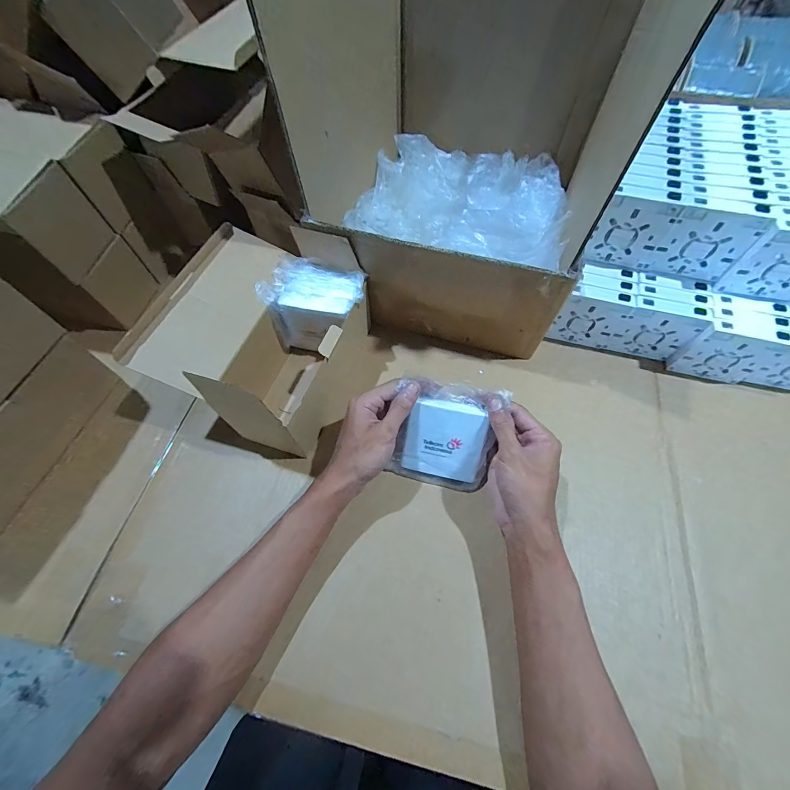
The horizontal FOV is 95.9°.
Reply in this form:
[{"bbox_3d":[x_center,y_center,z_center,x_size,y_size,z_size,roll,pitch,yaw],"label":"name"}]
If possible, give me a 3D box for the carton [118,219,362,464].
[{"bbox_3d":[-0.152,-0.071,0.431,0.181,0.130,0.221,19,65,10],"label":"carton"}]

